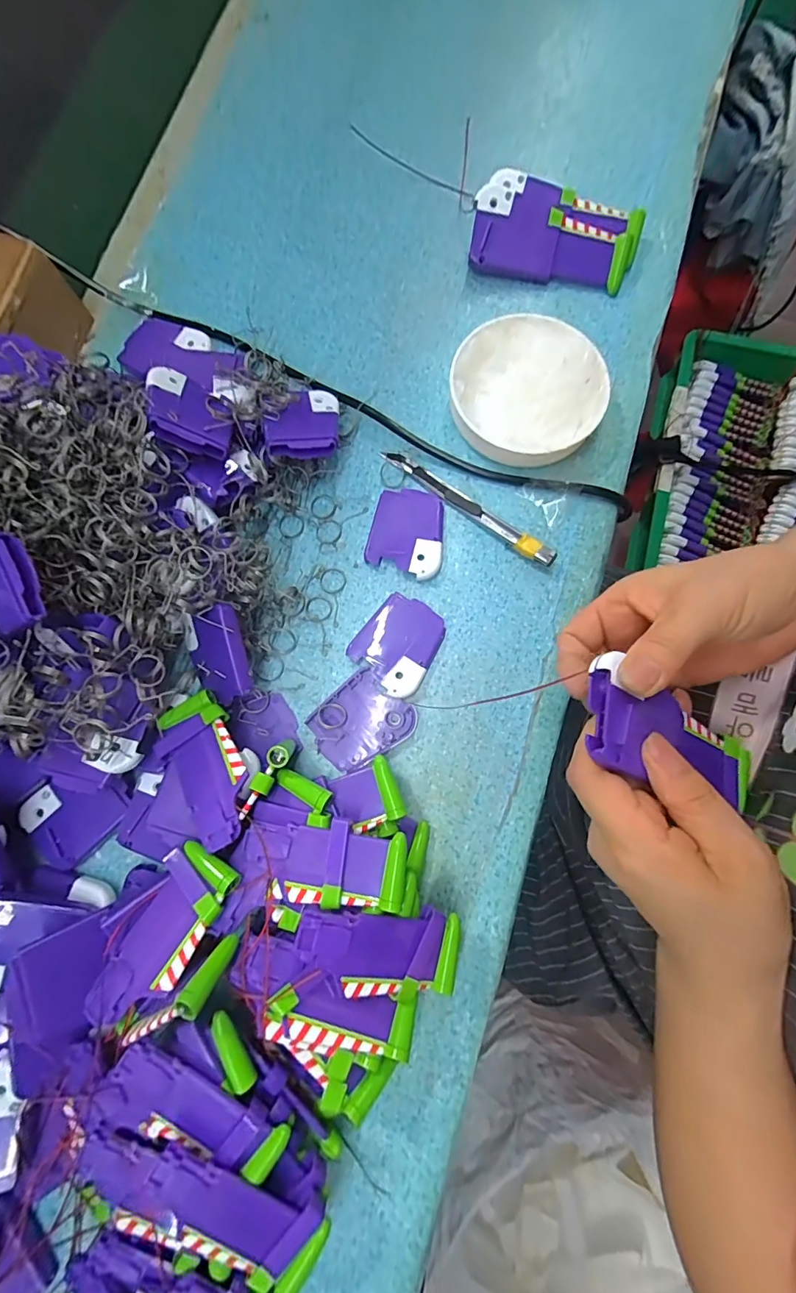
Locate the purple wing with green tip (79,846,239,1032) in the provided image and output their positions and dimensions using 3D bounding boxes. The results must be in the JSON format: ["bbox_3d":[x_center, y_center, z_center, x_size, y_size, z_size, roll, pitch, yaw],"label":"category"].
[{"bbox_3d":[-0.123,0.152,0.246,0.039,0.017,0.088,28,82,6],"label":"purple wing with green tip"}]

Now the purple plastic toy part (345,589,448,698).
[{"bbox_3d":[0.002,-0.003,0.313,0.053,0.009,0.060,38,82,6],"label":"purple plastic toy part"}]

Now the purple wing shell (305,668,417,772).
[{"bbox_3d":[-0.023,0.050,0.306,0.059,0.005,0.052,-44,82,-7],"label":"purple wing shell"}]

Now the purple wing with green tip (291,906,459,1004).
[{"bbox_3d":[-0.009,0.157,0.243,0.088,0.009,0.041,19,80,-18],"label":"purple wing with green tip"}]

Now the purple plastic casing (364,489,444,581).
[{"bbox_3d":[0.008,-0.081,0.326,0.051,0.009,0.060,14,80,3],"label":"purple plastic casing"}]

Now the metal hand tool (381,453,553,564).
[{"bbox_3d":[0.048,-0.099,0.325,0.140,0.012,0.014,36,82,6],"label":"metal hand tool"}]

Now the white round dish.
[{"bbox_3d":[0.091,-0.179,0.331,0.104,0.026,0.101,0,80,0],"label":"white round dish"}]

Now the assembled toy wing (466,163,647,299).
[{"bbox_3d":[0.121,-0.317,0.358,0.124,0.033,0.069,7,80,2],"label":"assembled toy wing"}]

